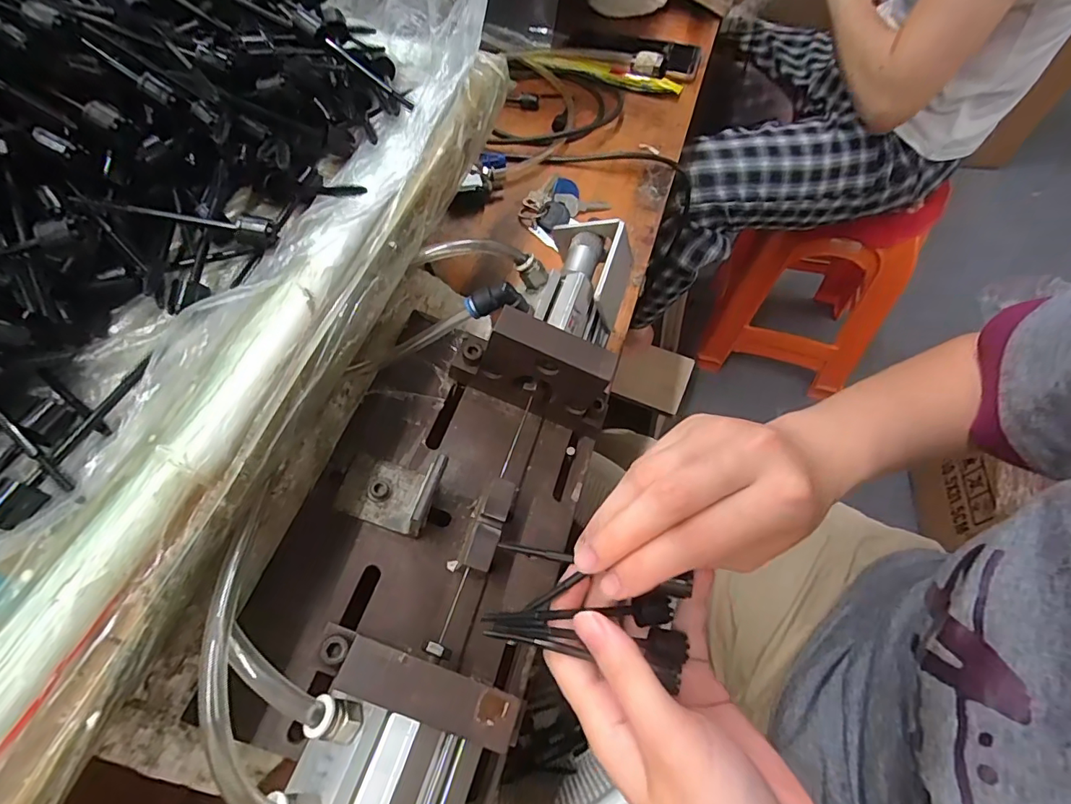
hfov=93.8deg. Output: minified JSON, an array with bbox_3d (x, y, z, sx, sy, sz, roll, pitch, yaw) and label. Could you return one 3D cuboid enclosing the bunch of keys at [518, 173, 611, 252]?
[{"bbox_3d":[0.020,-0.187,0.478,0.067,0.013,0.072,38,66,20],"label":"bunch of keys"}]

